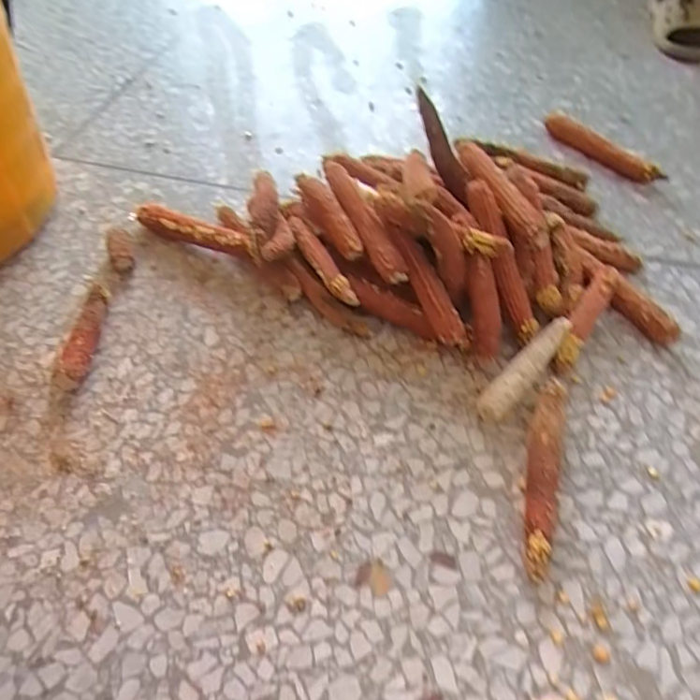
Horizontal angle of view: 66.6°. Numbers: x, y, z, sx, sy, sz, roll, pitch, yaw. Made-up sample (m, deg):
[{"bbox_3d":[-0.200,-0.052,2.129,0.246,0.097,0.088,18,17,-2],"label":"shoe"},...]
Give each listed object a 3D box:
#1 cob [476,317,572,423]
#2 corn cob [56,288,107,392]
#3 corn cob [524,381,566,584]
[{"bbox_3d":[0.191,0.020,0.575,0.029,0.034,0.150,37,62,25],"label":"cob"},{"bbox_3d":[-0.313,-0.014,0.625,0.027,0.029,0.137,-2,54,0],"label":"corn cob"},{"bbox_3d":[0.183,0.115,0.506,0.030,0.032,0.197,14,55,11],"label":"corn cob"}]

